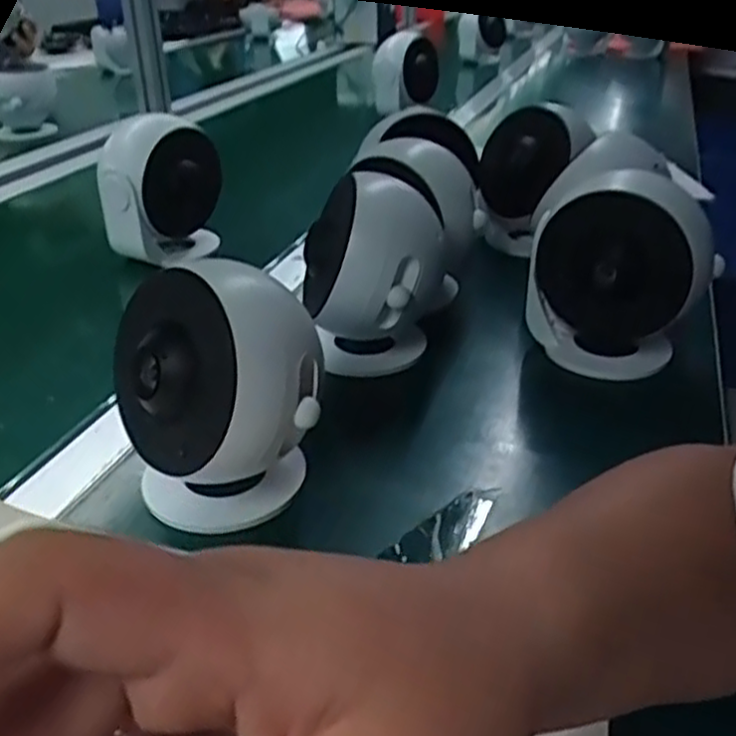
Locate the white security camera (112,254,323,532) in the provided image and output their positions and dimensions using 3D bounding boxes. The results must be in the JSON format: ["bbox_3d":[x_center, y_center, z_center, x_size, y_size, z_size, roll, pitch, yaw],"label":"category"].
[{"bbox_3d":[-0.077,0.017,0.399,0.107,0.129,0.083,-7,31,-11],"label":"white security camera"}]

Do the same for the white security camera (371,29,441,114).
[{"bbox_3d":[0.066,-0.523,1.343,0.115,0.137,0.122,-3,29,0],"label":"white security camera"}]

